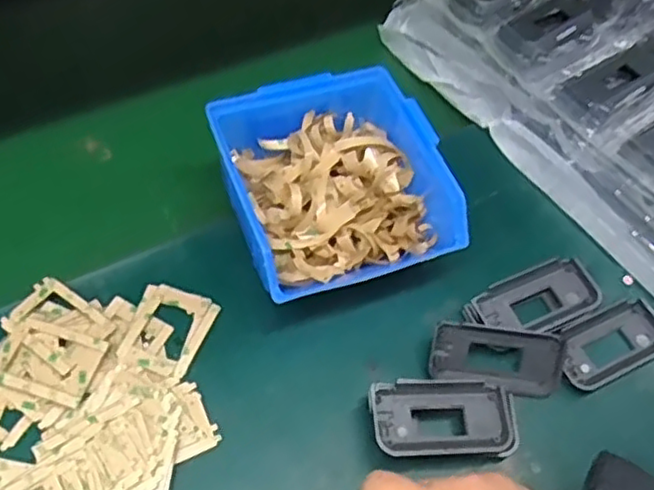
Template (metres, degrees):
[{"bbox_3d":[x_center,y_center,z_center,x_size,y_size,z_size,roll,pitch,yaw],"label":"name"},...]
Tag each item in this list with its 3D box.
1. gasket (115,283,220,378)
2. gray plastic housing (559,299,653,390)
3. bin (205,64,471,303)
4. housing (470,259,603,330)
[{"bbox_3d":[-0.092,0.048,0.386,0.045,0.004,0.054,18,55,3],"label":"gasket"},{"bbox_3d":[0.173,0.059,0.406,0.075,0.008,0.038,-20,60,-18],"label":"gray plastic housing"},{"bbox_3d":[0.001,-0.037,0.416,0.124,0.066,0.140,-13,58,-14],"label":"bin"},{"bbox_3d":[0.129,0.035,0.410,0.074,0.021,0.038,-21,60,-18],"label":"housing"}]

